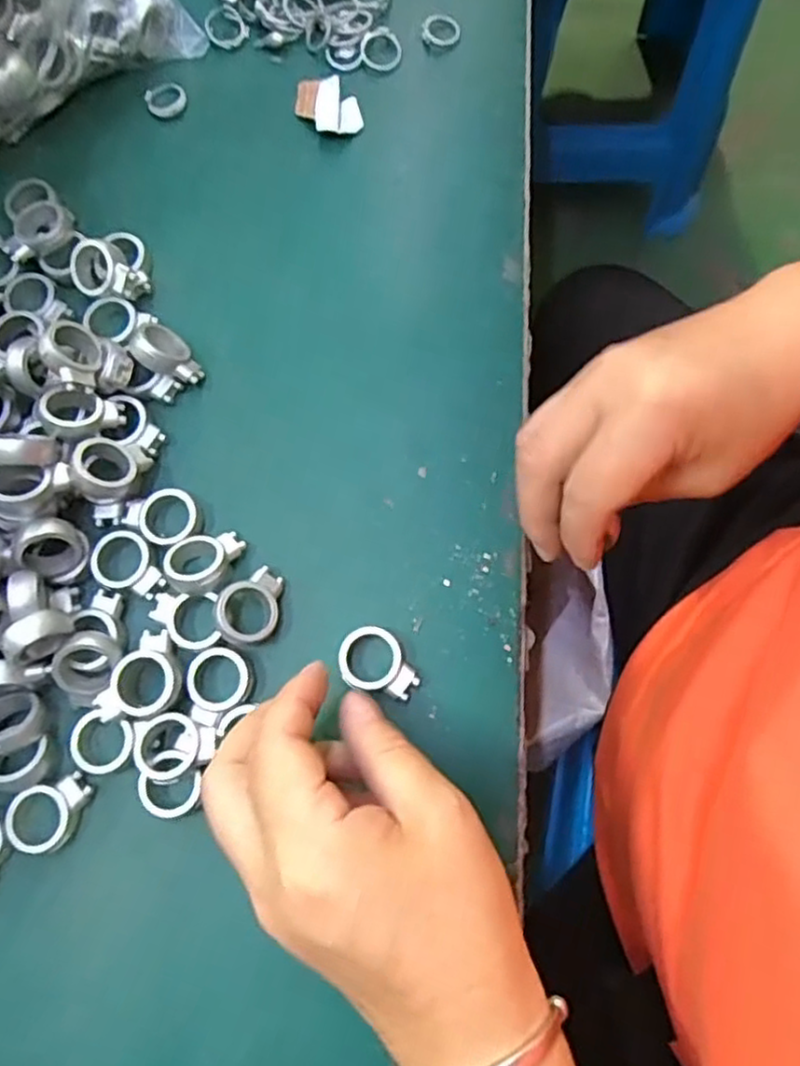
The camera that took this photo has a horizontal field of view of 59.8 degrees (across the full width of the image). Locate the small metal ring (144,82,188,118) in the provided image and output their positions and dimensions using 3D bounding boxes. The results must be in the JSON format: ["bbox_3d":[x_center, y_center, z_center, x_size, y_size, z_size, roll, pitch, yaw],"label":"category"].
[{"bbox_3d":[-0.123,-0.228,0.365,0.021,0.004,0.023,-1,76,2],"label":"small metal ring"}]

